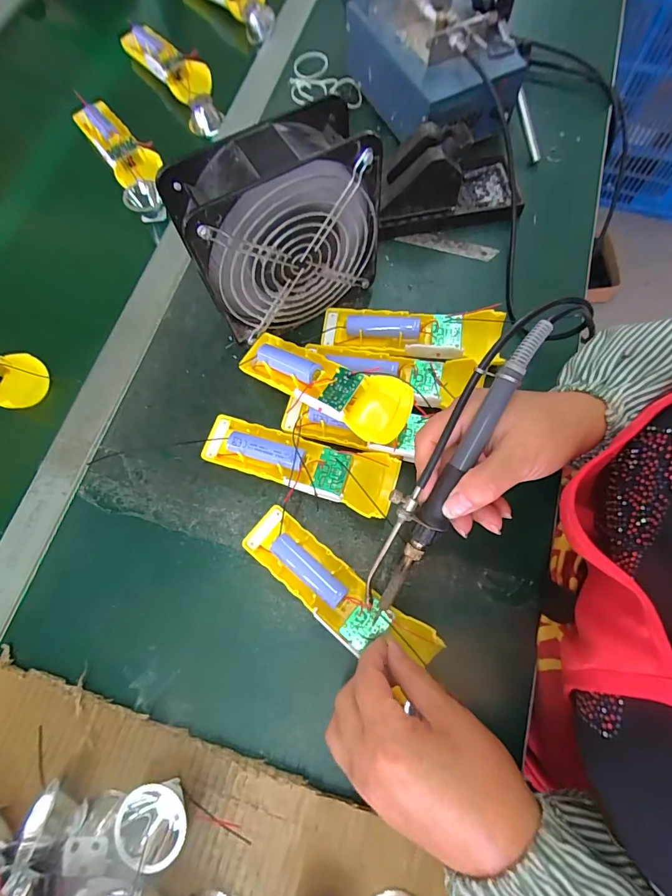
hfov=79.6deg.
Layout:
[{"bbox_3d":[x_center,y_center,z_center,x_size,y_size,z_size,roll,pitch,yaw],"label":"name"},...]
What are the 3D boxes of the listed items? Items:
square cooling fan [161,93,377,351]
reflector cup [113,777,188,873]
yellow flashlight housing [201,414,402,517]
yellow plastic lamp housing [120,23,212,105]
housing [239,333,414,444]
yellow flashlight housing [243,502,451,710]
[{"bbox_3d":[-0.042,-0.169,0.333,0.148,0.151,0.059,-29,73,-8],"label":"square cooling fan"},{"bbox_3d":[-0.113,0.239,0.257,0.042,0.025,0.035,-7,71,-1],"label":"reflector cup"},{"bbox_3d":[-0.032,0.011,0.335,0.162,0.033,0.048,19,73,7],"label":"yellow flashlight housing"},{"bbox_3d":[-0.223,-0.497,0.517,0.174,0.025,0.042,43,77,14],"label":"yellow plastic lamp housing"},{"bbox_3d":[-0.014,-0.055,0.330,0.161,0.029,0.045,28,73,25],"label":"housing"},{"bbox_3d":[-0.002,0.104,0.295,0.159,0.019,0.045,34,75,18],"label":"yellow flashlight housing"}]

